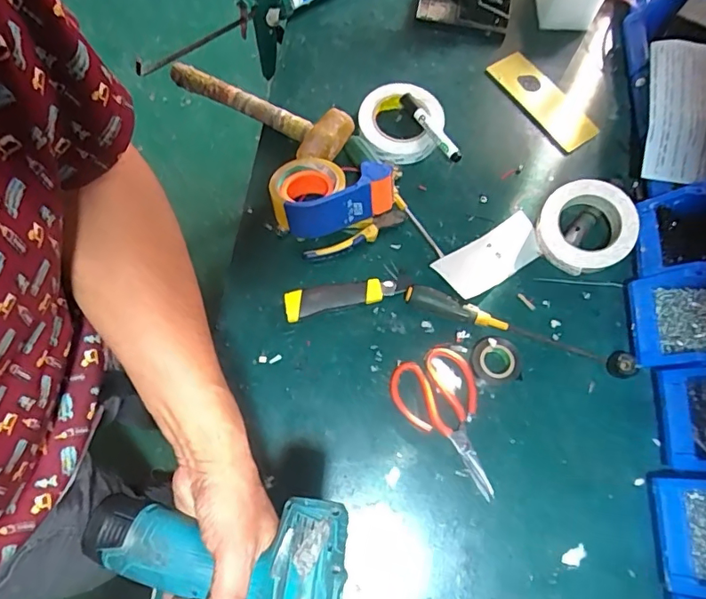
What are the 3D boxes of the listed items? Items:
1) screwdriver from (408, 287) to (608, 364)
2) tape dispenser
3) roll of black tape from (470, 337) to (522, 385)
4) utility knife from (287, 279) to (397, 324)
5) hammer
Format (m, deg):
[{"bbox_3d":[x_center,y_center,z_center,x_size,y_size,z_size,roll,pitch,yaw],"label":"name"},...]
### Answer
[{"bbox_3d":[0.190,0.032,0.630,0.255,0.022,0.023,18,71,5],"label":"screwdriver"},{"bbox_3d":[-0.028,-0.137,0.674,0.157,0.076,0.104,-1,70,-2],"label":"tape dispenser"},{"bbox_3d":[0.176,0.074,0.625,0.059,0.013,0.057,0,70,-1],"label":"roll of black tape"},{"bbox_3d":[-0.017,-0.003,0.657,0.140,0.021,0.036,-9,70,-5],"label":"utility knife"},{"bbox_3d":[-0.139,-0.284,0.743,0.289,0.044,0.090,32,72,10],"label":"hammer"}]

